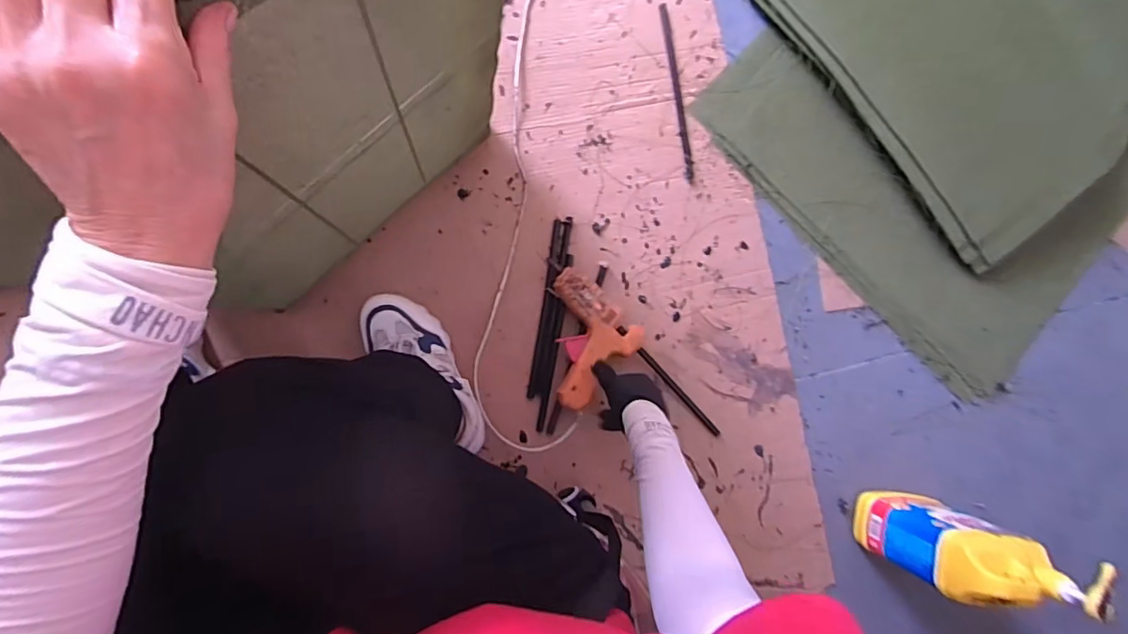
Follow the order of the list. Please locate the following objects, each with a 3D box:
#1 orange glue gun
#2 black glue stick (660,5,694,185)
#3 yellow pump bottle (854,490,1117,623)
[{"bbox_3d":[0.018,0.034,0.798,0.155,0.035,0.153,42,86,-6],"label":"orange glue gun"},{"bbox_3d":[0.177,-0.347,0.858,0.017,0.011,0.274,-9,92,-7],"label":"black glue stick"},{"bbox_3d":[0.564,0.335,0.791,0.143,0.271,0.098,12,88,-8],"label":"yellow pump bottle"}]

